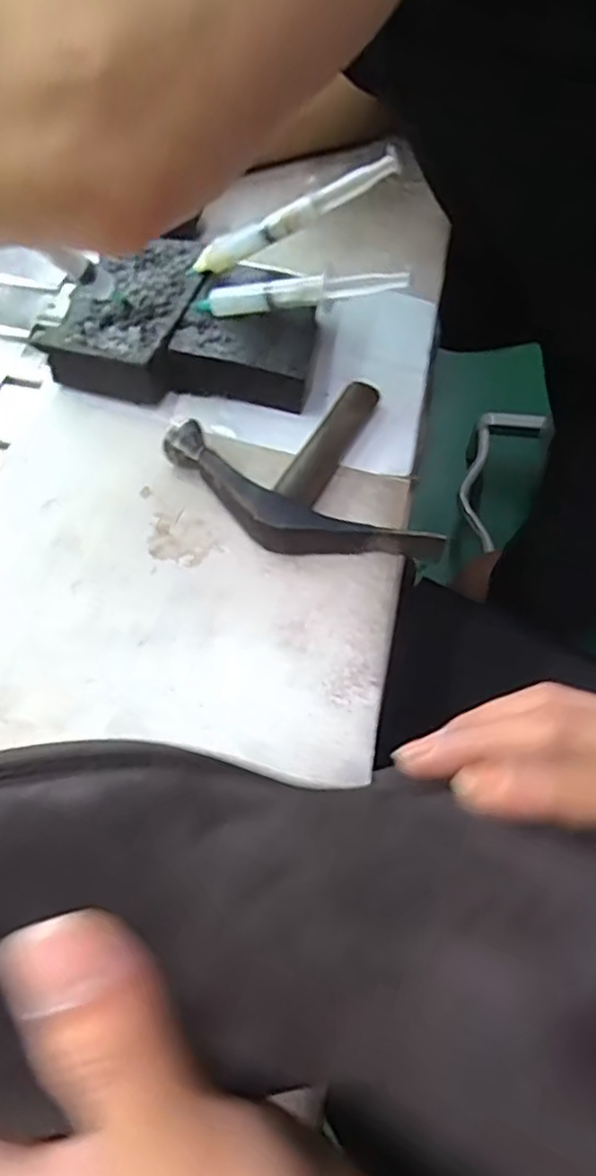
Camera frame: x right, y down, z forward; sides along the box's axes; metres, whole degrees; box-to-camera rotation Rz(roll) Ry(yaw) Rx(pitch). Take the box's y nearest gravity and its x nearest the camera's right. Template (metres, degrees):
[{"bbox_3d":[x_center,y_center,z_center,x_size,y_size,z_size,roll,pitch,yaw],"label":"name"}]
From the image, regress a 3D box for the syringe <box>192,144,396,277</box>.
[{"bbox_3d":[-0.006,-0.229,0.423,0.151,0.019,0.012,-12,53,30],"label":"syringe"}]

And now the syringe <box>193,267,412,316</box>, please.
[{"bbox_3d":[-0.002,-0.179,0.413,0.144,0.016,0.012,6,56,28],"label":"syringe"}]

